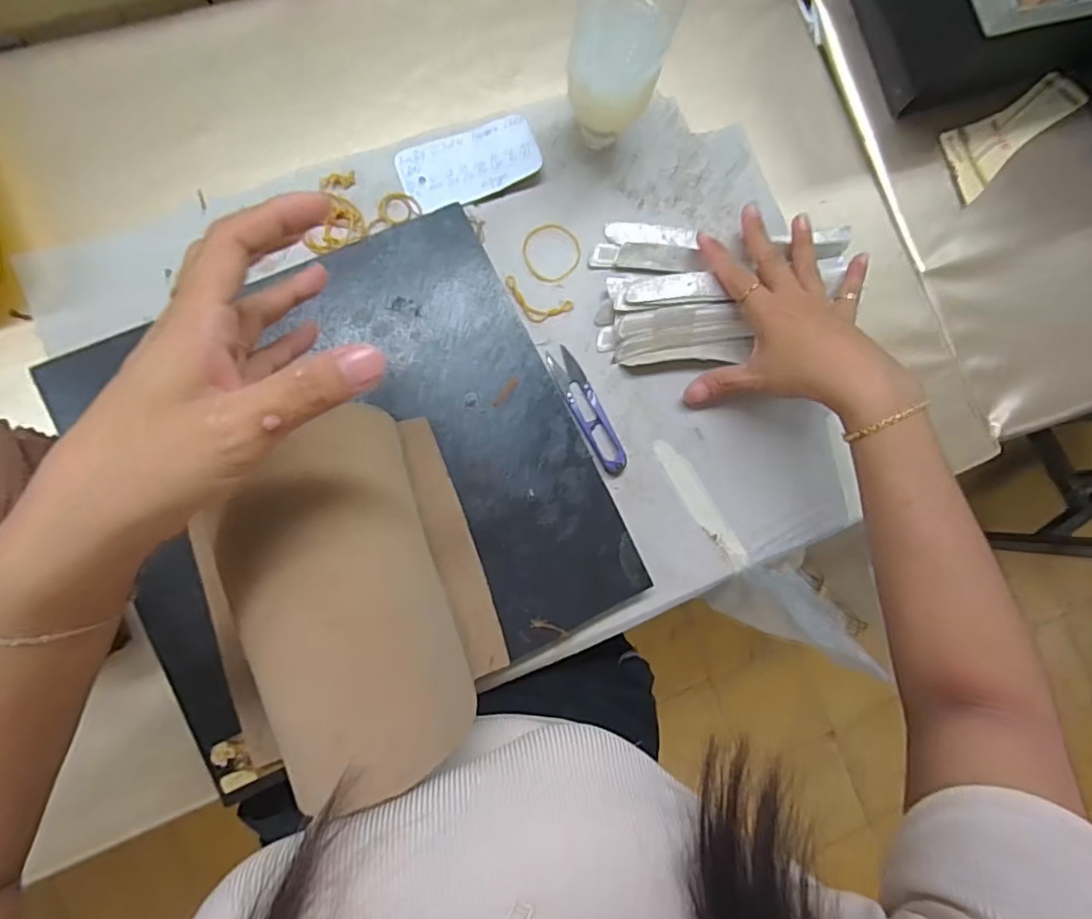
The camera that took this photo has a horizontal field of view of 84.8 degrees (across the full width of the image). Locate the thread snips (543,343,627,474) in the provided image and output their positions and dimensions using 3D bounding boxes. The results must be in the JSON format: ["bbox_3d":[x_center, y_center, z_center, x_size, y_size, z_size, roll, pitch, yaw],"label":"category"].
[{"bbox_3d":[0.031,-0.036,0.443,0.023,0.007,0.101,-26,89,-9],"label":"thread snips"}]

